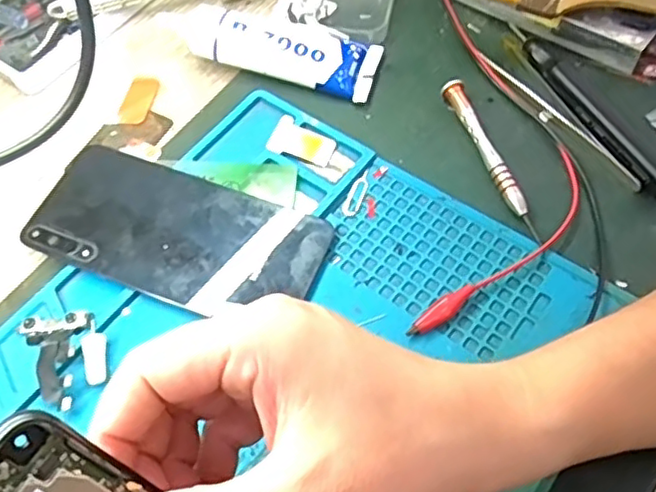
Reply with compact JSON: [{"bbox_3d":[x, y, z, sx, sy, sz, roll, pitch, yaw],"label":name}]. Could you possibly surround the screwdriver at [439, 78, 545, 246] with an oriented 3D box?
[{"bbox_3d":[0.088,-0.049,0.354,0.011,0.010,0.111,-15,60,-6],"label":"screwdriver"}]

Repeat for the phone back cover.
[{"bbox_3d":[-0.080,-0.007,0.340,0.154,0.006,0.071,18,62,13],"label":"phone back cover"}]

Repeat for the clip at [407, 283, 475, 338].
[{"bbox_3d":[0.055,0.031,0.310,0.040,0.007,0.010,-36,65,-17],"label":"clip"}]

